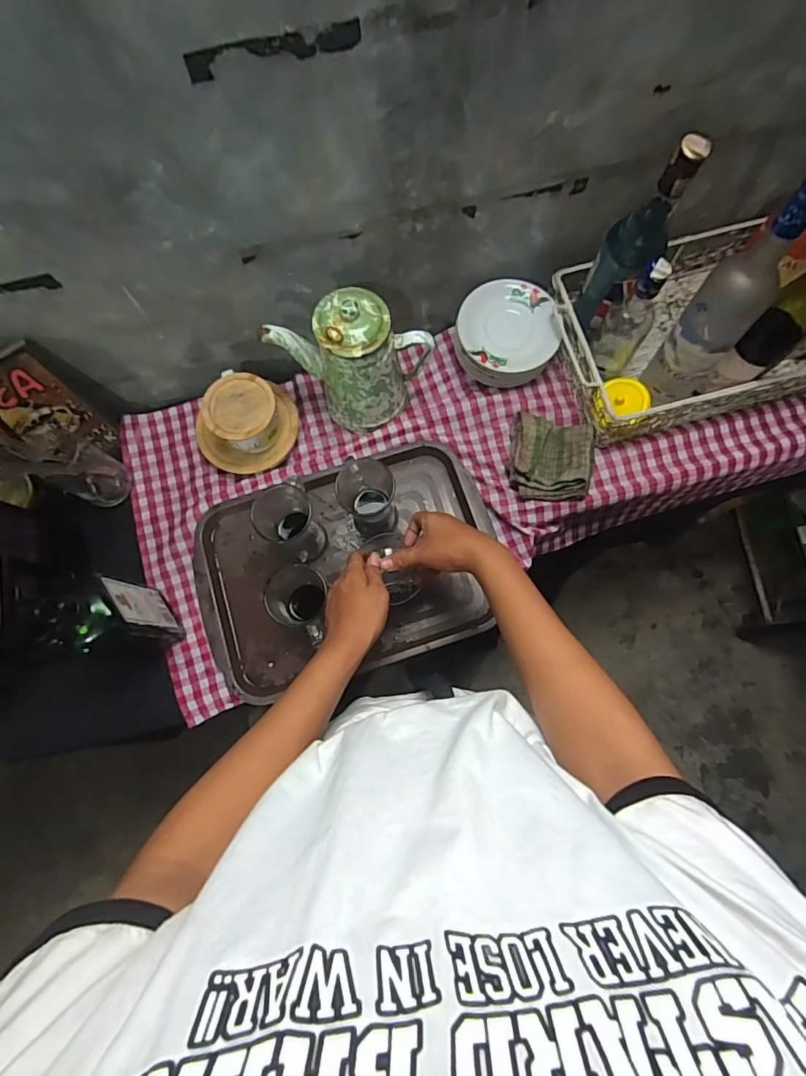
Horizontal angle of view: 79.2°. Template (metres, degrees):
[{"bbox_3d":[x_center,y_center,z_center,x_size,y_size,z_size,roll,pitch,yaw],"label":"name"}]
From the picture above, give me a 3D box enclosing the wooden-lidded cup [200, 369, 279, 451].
[{"bbox_3d":[-0.236,-0.183,0.715,0.101,0.072,0.118,-42,79,-9],"label":"wooden-lidded cup"}]

